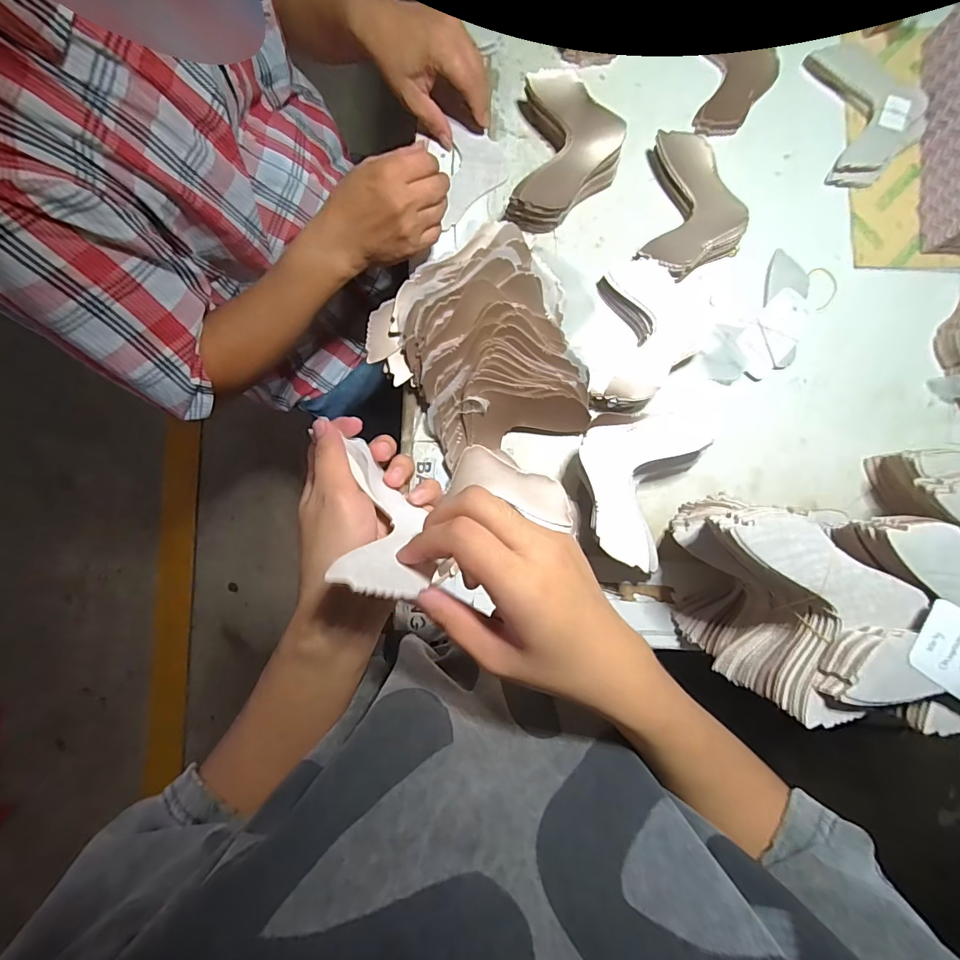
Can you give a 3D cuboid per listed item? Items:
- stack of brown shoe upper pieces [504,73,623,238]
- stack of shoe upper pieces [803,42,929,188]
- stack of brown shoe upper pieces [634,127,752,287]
[{"bbox_3d":[0.095,-0.355,0.496,0.115,0.052,0.155,10,86,1],"label":"stack of brown shoe upper pieces"},{"bbox_3d":[0.454,-0.430,0.515,0.110,0.024,0.170,-7,86,0],"label":"stack of shoe upper pieces"},{"bbox_3d":[0.239,-0.296,0.499,0.114,0.039,0.157,9,86,1],"label":"stack of brown shoe upper pieces"}]

